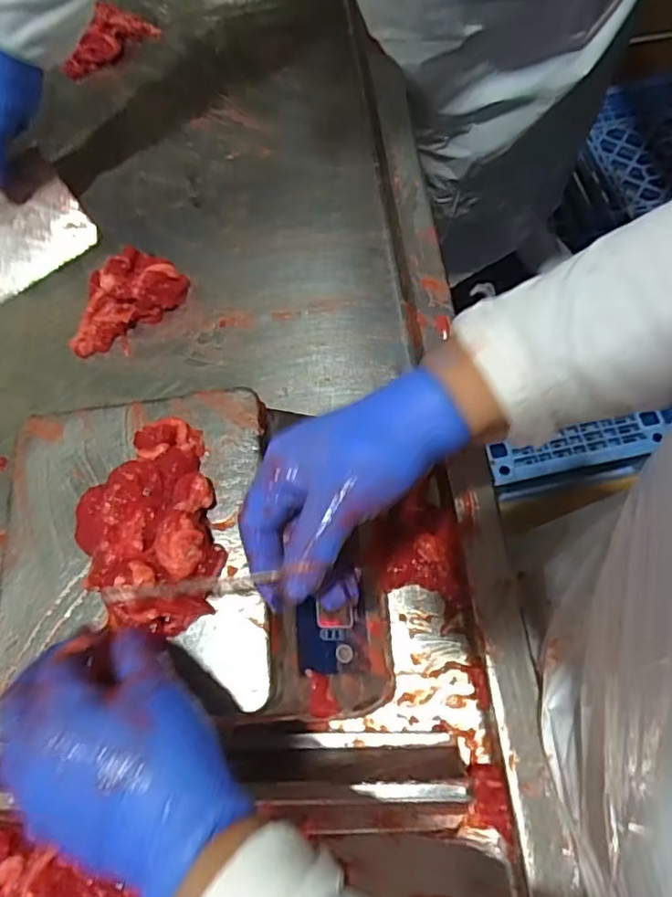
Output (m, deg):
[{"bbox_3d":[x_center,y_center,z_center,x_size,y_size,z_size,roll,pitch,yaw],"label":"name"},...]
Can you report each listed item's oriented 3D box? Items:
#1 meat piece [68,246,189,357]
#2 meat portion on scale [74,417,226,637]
[{"bbox_3d":[-0.222,-0.150,0.622,0.071,0.040,0.127,40,74,17],"label":"meat piece"},{"bbox_3d":[-0.127,0.048,0.398,0.089,0.030,0.140,-14,67,-3],"label":"meat portion on scale"}]

